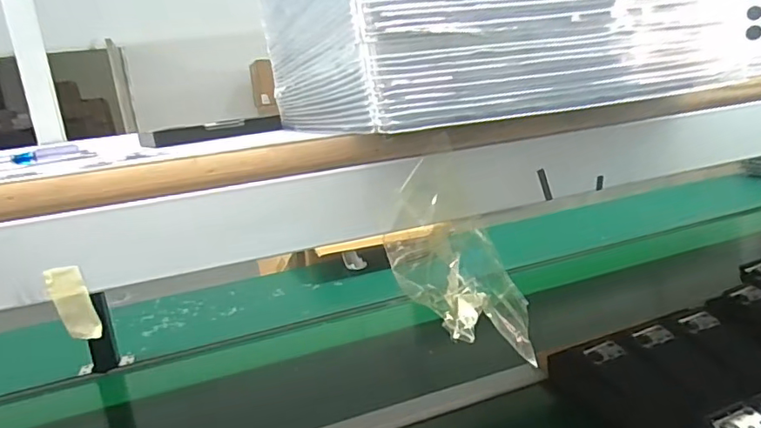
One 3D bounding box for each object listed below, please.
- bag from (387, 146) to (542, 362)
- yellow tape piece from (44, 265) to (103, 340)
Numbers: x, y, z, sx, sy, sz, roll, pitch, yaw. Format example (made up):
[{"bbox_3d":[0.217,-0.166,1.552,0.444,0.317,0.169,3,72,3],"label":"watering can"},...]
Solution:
[{"bbox_3d":[0.041,0.029,0.317,0.069,0.127,0.017,-18,-7,-28],"label":"bag"},{"bbox_3d":[-0.144,0.042,0.254,0.015,0.036,0.006,-10,13,-15],"label":"yellow tape piece"}]

